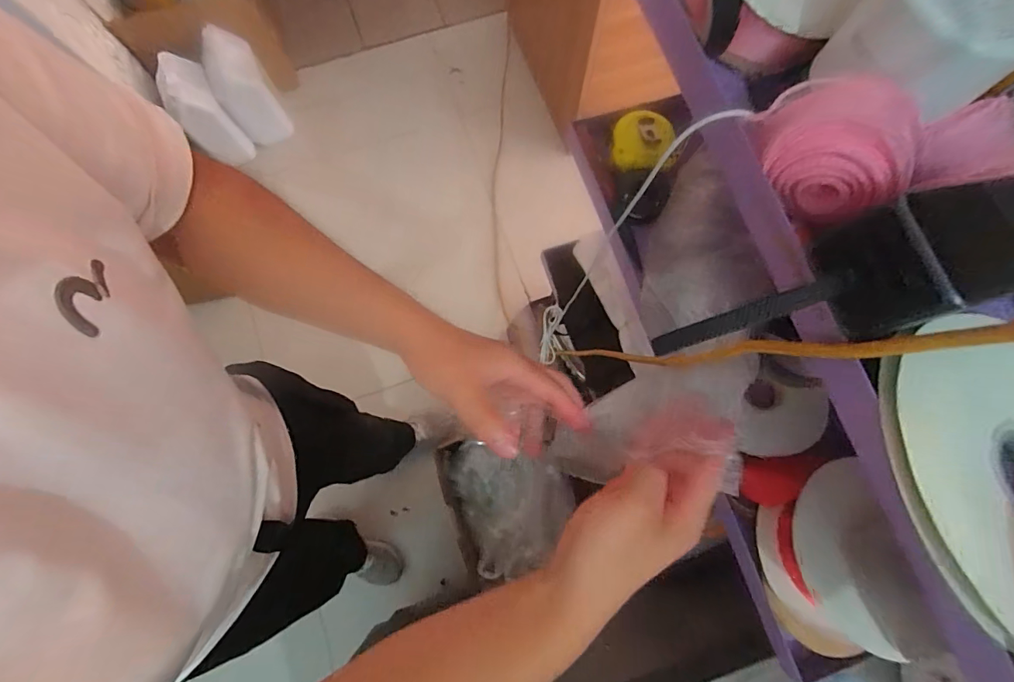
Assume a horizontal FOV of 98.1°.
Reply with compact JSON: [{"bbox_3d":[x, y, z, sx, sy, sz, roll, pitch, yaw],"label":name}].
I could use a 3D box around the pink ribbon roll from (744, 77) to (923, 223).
[{"bbox_3d":[0.164,-0.100,0.224,0.071,0.044,0.051,36,81,8],"label":"pink ribbon roll"}]

